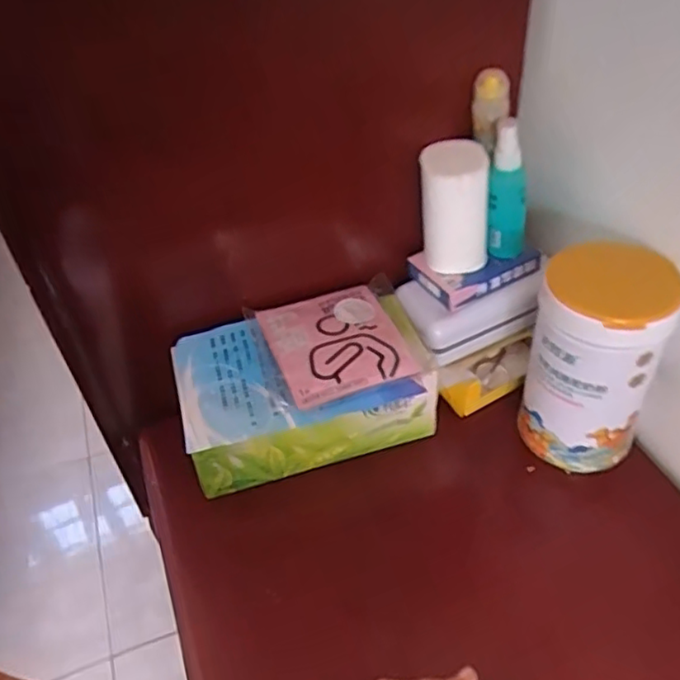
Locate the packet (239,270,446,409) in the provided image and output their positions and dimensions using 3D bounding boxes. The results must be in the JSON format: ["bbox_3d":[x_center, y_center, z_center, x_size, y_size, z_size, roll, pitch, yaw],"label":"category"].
[{"bbox_3d":[0.000,-0.003,0.599,0.144,0.018,0.130,-17,44,-12],"label":"packet"}]

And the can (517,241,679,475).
[{"bbox_3d":[0.218,0.018,0.561,0.101,0.200,0.088,14,46,20],"label":"can"}]

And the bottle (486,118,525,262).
[{"bbox_3d":[0.156,-0.135,0.596,0.036,0.123,0.035,10,45,16],"label":"bottle"}]

